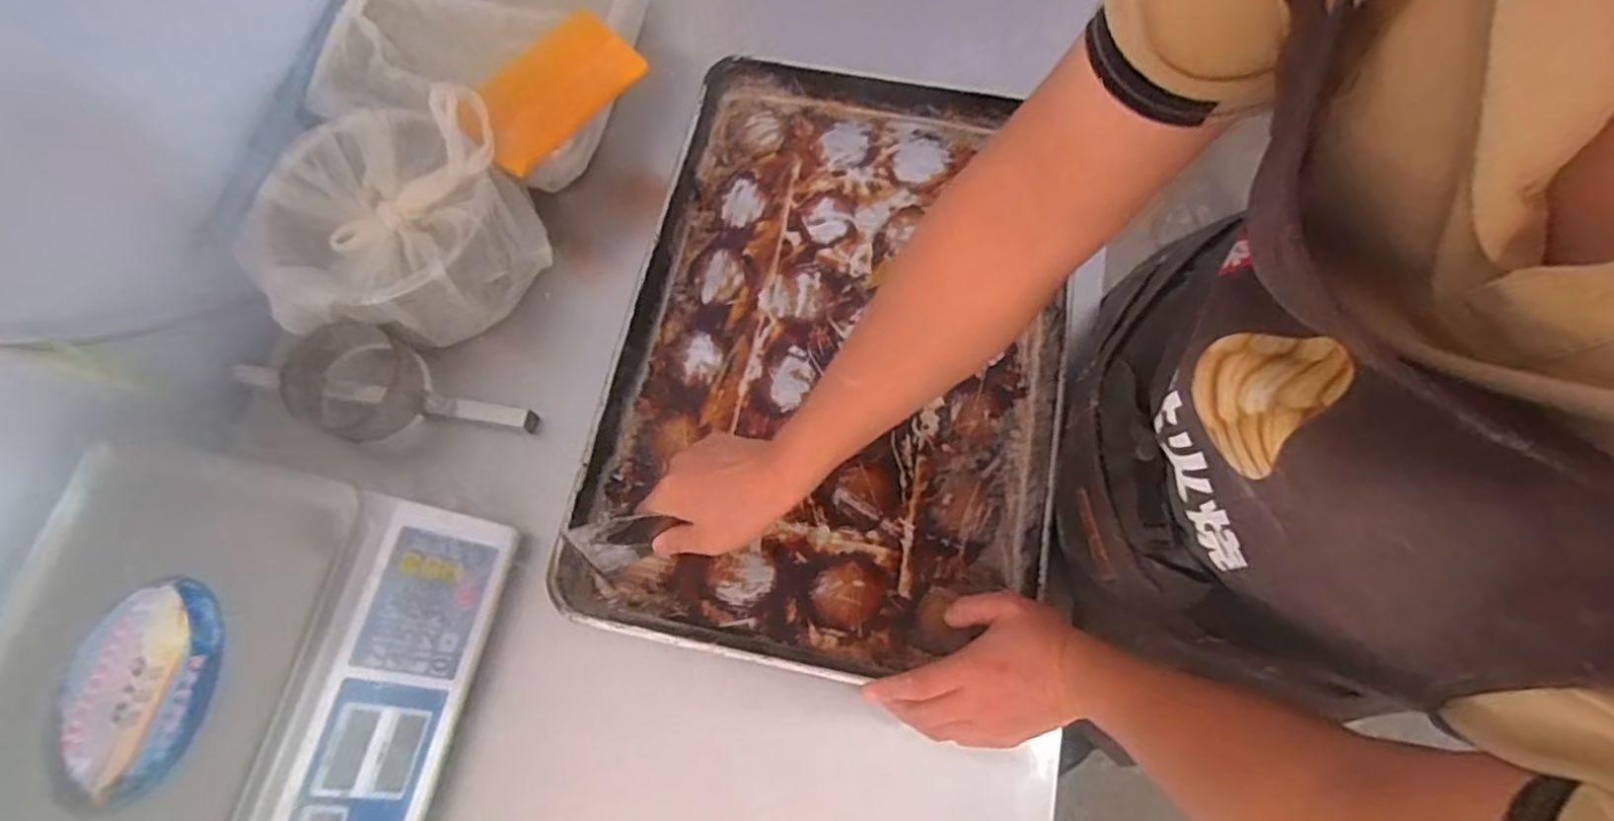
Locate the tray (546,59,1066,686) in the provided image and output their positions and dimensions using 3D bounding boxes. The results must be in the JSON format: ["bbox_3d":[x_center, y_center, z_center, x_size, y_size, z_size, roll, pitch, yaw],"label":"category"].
[{"bbox_3d":[0.033,-0.073,0.687,0.406,0.051,0.600,10,72,4],"label":"tray"}]

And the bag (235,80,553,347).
[{"bbox_3d":[-0.377,-0.171,0.660,0.236,0.123,0.212,-32,76,-11],"label":"bag"}]

